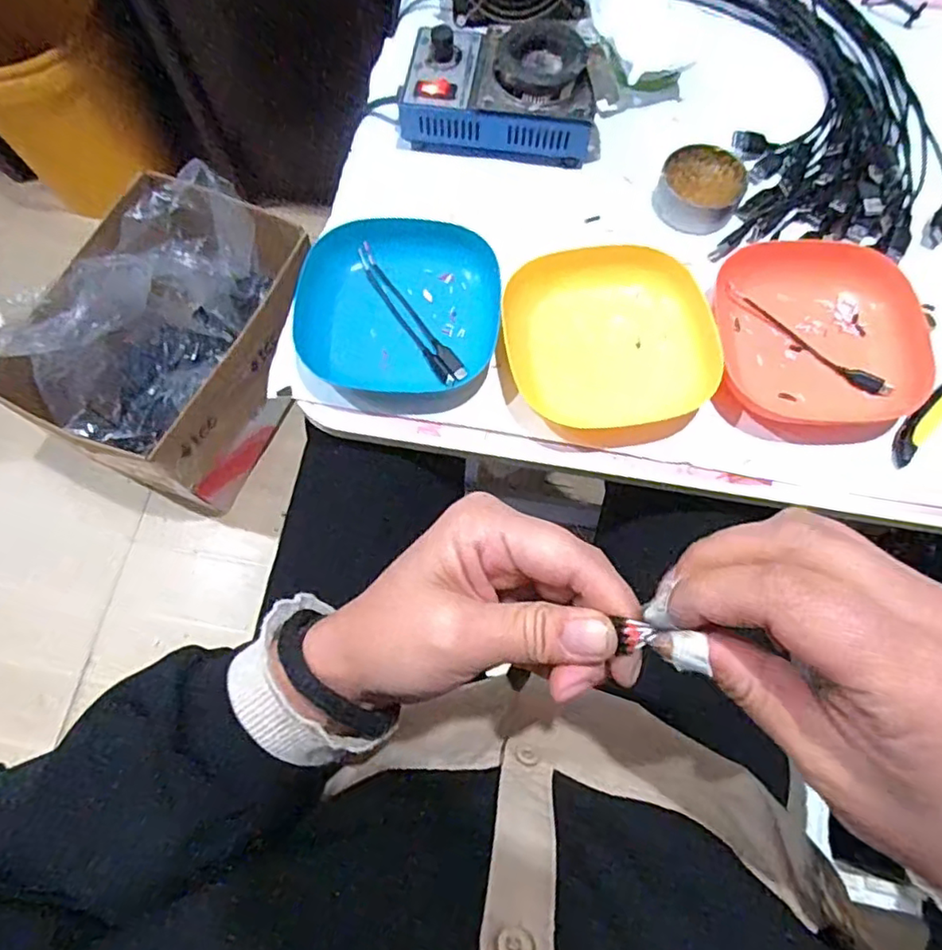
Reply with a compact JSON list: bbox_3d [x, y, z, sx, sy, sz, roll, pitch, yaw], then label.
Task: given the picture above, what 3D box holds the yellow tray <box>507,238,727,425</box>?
[{"bbox_3d":[0.093,-0.096,0.424,0.133,0.033,0.124,-6,71,-2],"label":"yellow tray"}]

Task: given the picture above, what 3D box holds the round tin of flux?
[{"bbox_3d":[0.177,-0.221,0.475,0.062,0.021,0.067,0,71,0],"label":"round tin of flux"}]

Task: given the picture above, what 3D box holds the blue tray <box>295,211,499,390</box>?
[{"bbox_3d":[-0.049,-0.120,0.439,0.134,0.038,0.128,4,71,1],"label":"blue tray"}]

